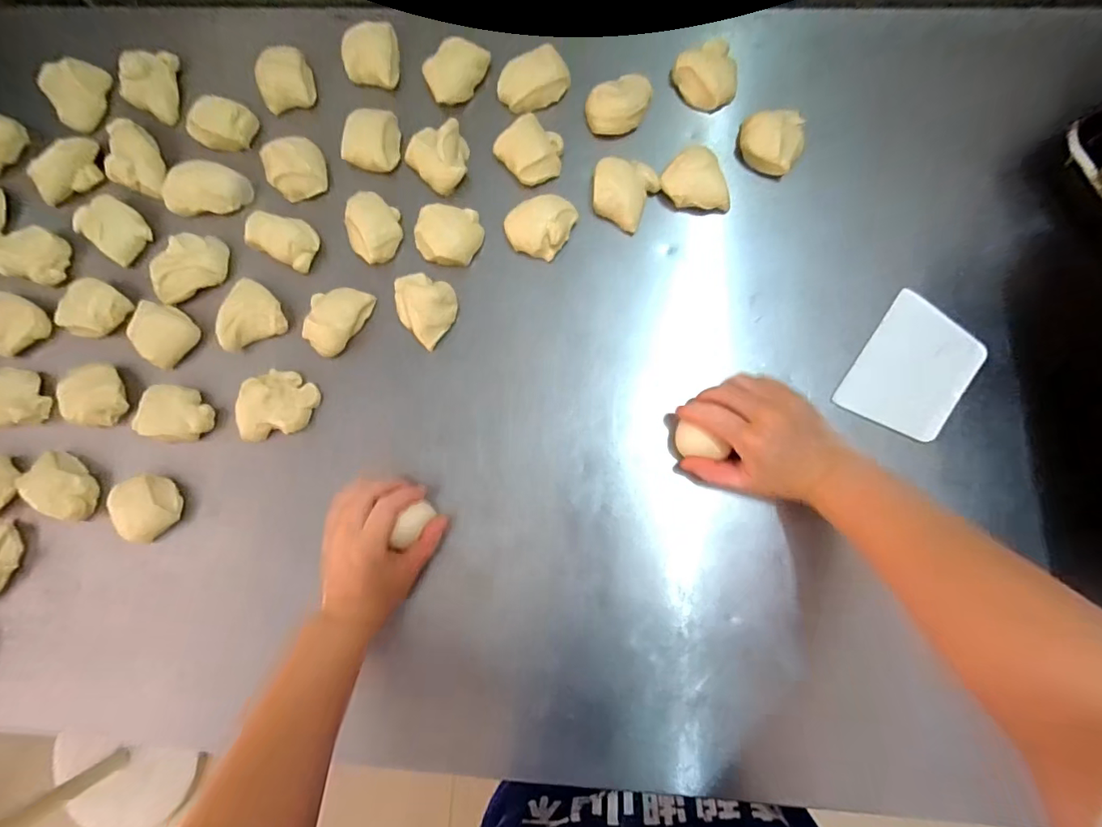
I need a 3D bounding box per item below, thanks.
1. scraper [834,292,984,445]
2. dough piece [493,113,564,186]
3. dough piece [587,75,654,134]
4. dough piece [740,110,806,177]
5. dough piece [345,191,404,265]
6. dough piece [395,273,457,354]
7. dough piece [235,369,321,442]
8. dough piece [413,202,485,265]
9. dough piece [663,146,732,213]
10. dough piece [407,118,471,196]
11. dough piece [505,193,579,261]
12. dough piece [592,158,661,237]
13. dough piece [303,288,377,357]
[{"bbox_3d":[0.345,-0.043,0.480,0.092,0.007,0.126,33,90,10],"label":"scraper"},{"bbox_3d":[-0.020,-0.267,0.517,0.056,0.028,0.061,0,83,3],"label":"dough piece"},{"bbox_3d":[0.069,-0.314,0.520,0.064,0.029,0.050,-4,83,3],"label":"dough piece"},{"bbox_3d":[0.220,-0.270,0.508,0.057,0.034,0.057,9,84,4],"label":"dough piece"},{"bbox_3d":[-0.181,-0.188,0.515,0.059,0.031,0.059,0,83,3],"label":"dough piece"},{"bbox_3d":[-0.127,-0.110,0.502,0.057,0.033,0.071,-44,83,-3],"label":"dough piece"},{"bbox_3d":[-0.272,-0.005,0.498,0.060,0.035,0.074,33,86,6],"label":"dough piece"},{"bbox_3d":[-0.103,-0.178,0.510,0.061,0.029,0.053,12,84,4],"label":"dough piece"},{"bbox_3d":[0.145,-0.227,0.502,0.061,0.033,0.073,-42,83,-2],"label":"dough piece"},{"bbox_3d":[-0.113,-0.266,0.519,0.060,0.033,0.059,0,83,3],"label":"dough piece"},{"bbox_3d":[-0.012,-0.189,0.505,0.062,0.026,0.059,25,85,6],"label":"dough piece"},{"bbox_3d":[0.071,-0.224,0.507,0.061,0.029,0.063,0,83,3],"label":"dough piece"},{"bbox_3d":[-0.217,-0.095,0.507,0.051,0.029,0.072,26,85,6],"label":"dough piece"}]

